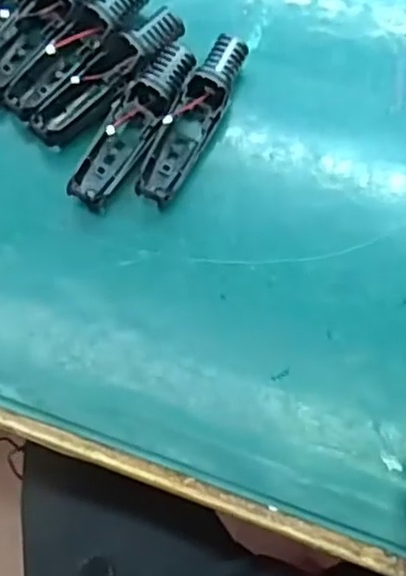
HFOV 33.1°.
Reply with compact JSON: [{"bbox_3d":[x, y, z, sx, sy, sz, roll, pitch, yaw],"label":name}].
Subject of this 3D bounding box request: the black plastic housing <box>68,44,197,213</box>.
[{"bbox_3d":[-0.045,-0.106,0.448,0.031,0.030,0.119,29,78,9],"label":"black plastic housing"}]

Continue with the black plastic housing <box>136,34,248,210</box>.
[{"bbox_3d":[-0.007,-0.110,0.448,0.030,0.032,0.118,32,78,9],"label":"black plastic housing"}]

